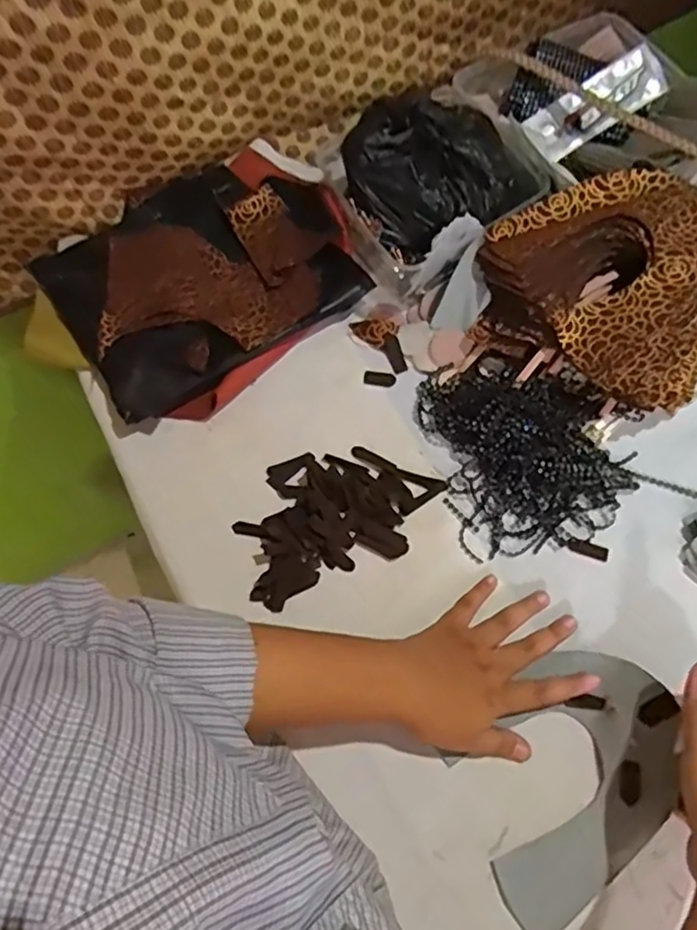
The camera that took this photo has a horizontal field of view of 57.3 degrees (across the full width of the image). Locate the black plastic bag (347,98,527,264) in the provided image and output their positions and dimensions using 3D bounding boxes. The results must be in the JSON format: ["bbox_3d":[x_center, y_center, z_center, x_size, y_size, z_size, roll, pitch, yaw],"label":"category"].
[{"bbox_3d":[0.069,-0.263,0.551,0.141,0.074,0.138,-42,72,-15],"label":"black plastic bag"}]

